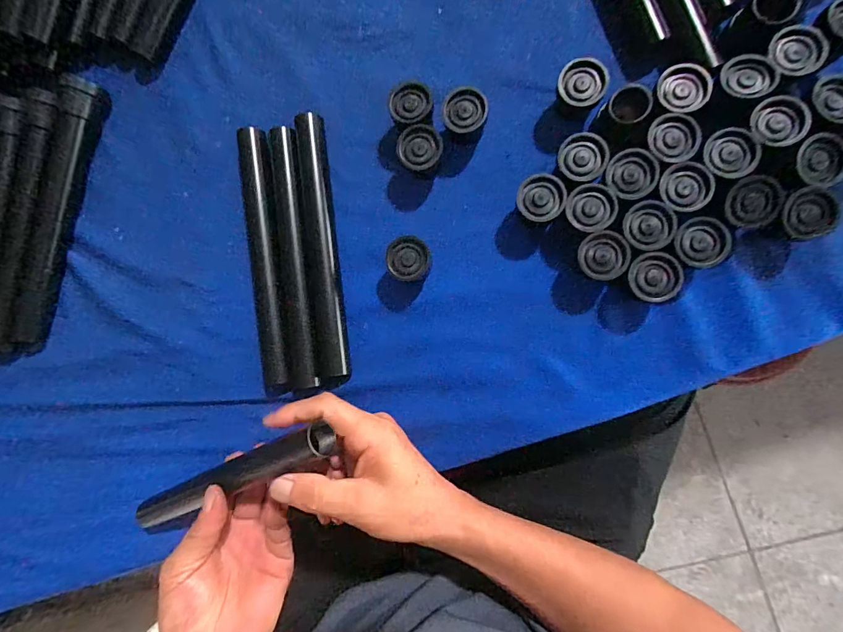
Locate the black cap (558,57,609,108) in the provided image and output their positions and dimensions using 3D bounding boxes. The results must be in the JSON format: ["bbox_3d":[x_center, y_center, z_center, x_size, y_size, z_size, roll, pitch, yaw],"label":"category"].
[{"bbox_3d":[0.121,-0.172,0.312,0.033,0.033,0.030,0,89,8],"label":"black cap"}]

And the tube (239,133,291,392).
[{"bbox_3d":[-0.132,-0.048,0.360,0.027,0.027,0.227,-7,88,8],"label":"tube"}]

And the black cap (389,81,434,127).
[{"bbox_3d":[-0.006,-0.166,0.332,0.033,0.032,0.029,-12,87,8],"label":"black cap"}]

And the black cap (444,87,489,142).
[{"bbox_3d":[0.035,-0.159,0.327,0.033,0.031,0.031,0,89,8],"label":"black cap"}]

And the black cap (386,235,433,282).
[{"bbox_3d":[-0.009,-0.045,0.331,0.031,0.035,0.034,0,89,8],"label":"black cap"}]

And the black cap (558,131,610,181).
[{"bbox_3d":[0.121,-0.117,0.311,0.034,0.029,0.035,0,89,8],"label":"black cap"}]

